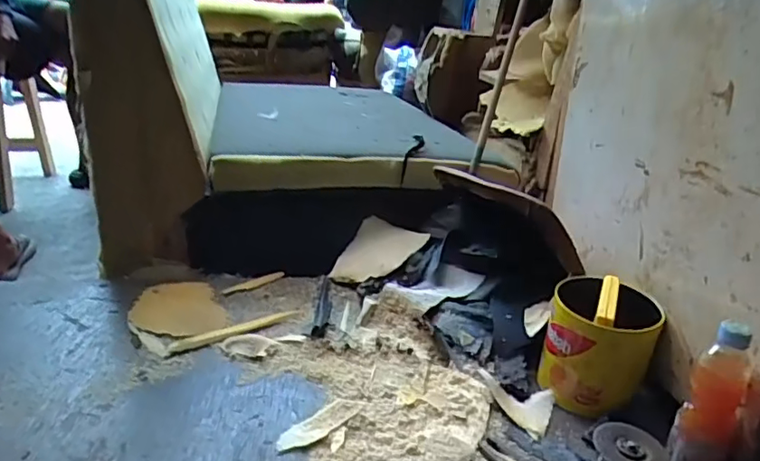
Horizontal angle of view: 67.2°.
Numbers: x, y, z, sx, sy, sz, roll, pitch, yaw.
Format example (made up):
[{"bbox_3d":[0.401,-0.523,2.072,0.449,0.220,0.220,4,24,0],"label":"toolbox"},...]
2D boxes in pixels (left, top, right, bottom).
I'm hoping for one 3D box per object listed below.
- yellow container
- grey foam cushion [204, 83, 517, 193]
[{"bbox_3d":[0.331,0.167,0.869,0.152,0.152,0.163,11,25,18],"label":"yellow container"},{"bbox_3d":[-0.114,-0.285,1.564,0.673,0.081,0.911,-2,24,-16],"label":"grey foam cushion"}]

